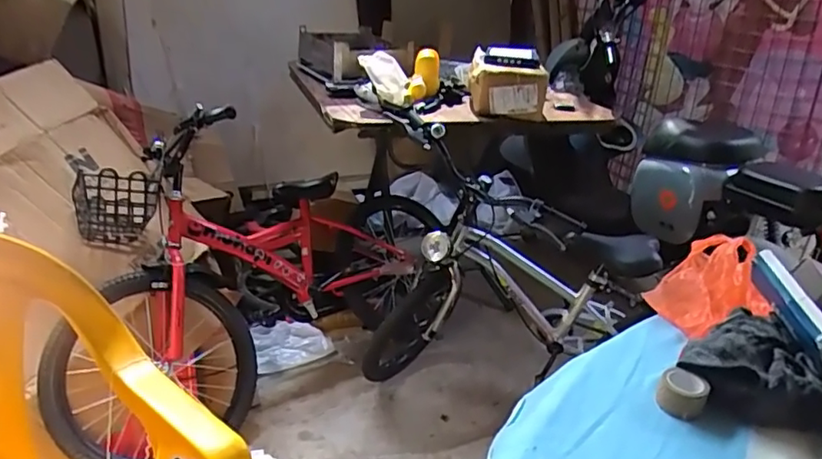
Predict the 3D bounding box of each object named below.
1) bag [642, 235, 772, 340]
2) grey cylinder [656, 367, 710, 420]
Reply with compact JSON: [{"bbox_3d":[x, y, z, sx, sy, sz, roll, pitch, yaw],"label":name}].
[{"bbox_3d":[0.324,0.059,0.622,0.144,0.059,0.098,-21,34,-39],"label":"bag"},{"bbox_3d":[0.227,0.137,0.487,0.036,0.023,0.036,18,31,30],"label":"grey cylinder"}]

